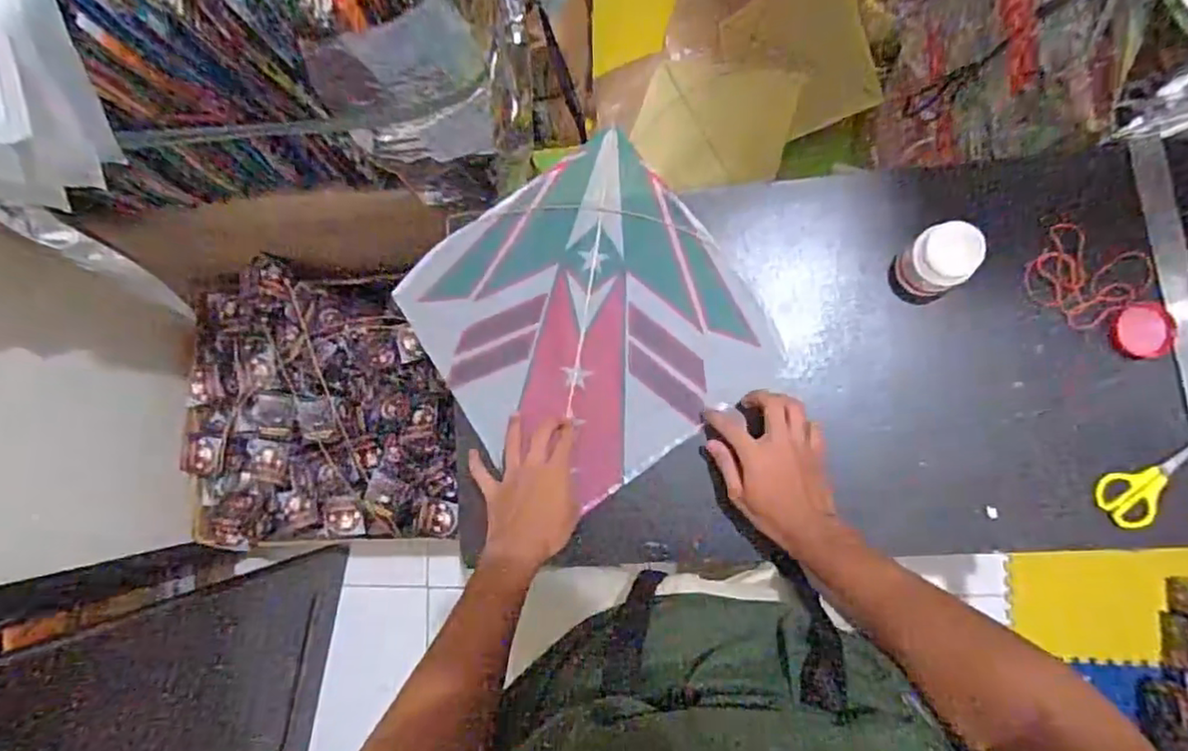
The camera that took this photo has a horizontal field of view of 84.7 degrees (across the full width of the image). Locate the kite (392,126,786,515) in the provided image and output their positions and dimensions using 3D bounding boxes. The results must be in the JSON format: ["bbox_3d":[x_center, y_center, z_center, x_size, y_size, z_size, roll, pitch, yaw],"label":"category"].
[{"bbox_3d":[-0.012,-0.062,0.717,0.323,0.018,0.335,-35,82,4],"label":"kite"}]

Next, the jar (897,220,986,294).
[{"bbox_3d":[0.337,-0.111,0.641,0.053,0.090,0.056,-1,85,8],"label":"jar"}]

